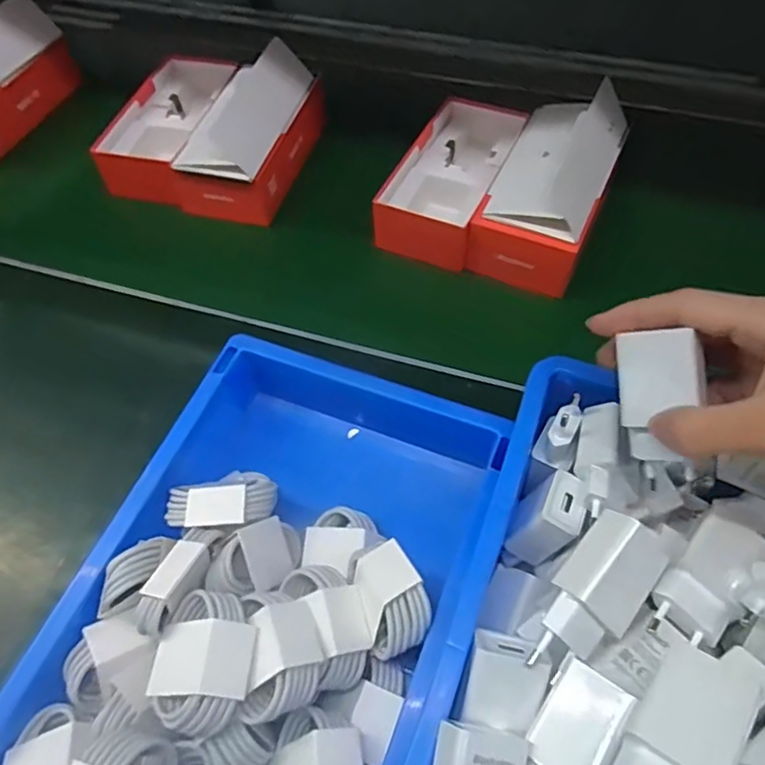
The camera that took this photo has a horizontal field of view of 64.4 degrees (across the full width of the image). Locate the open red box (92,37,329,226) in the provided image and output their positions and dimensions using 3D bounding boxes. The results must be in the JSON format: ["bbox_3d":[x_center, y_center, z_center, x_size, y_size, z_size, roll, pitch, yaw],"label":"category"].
[{"bbox_3d":[-0.175,-0.270,0.613,0.188,0.092,0.195,14,58,12],"label":"open red box"}]

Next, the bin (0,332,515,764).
[{"bbox_3d":[-0.066,0.127,0.352,0.201,0.075,0.309,19,59,15],"label":"bin"}]

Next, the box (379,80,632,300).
[{"bbox_3d":[0.113,-0.199,0.554,0.174,0.088,0.200,20,59,15],"label":"box"}]

